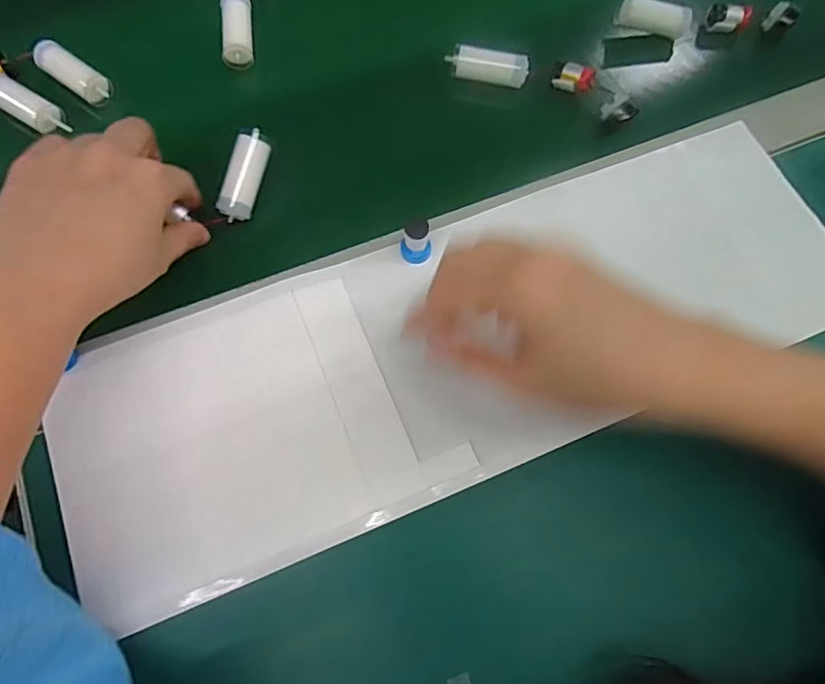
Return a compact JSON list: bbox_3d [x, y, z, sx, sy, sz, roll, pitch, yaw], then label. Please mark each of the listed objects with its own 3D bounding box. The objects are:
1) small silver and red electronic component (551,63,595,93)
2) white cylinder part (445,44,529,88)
[{"bbox_3d":[0.113,-0.184,0.378,0.026,0.015,0.015,22,67,6],"label":"small silver and red electronic component"},{"bbox_3d":[0.053,-0.194,0.382,0.057,0.017,0.015,11,66,1],"label":"white cylinder part"}]

